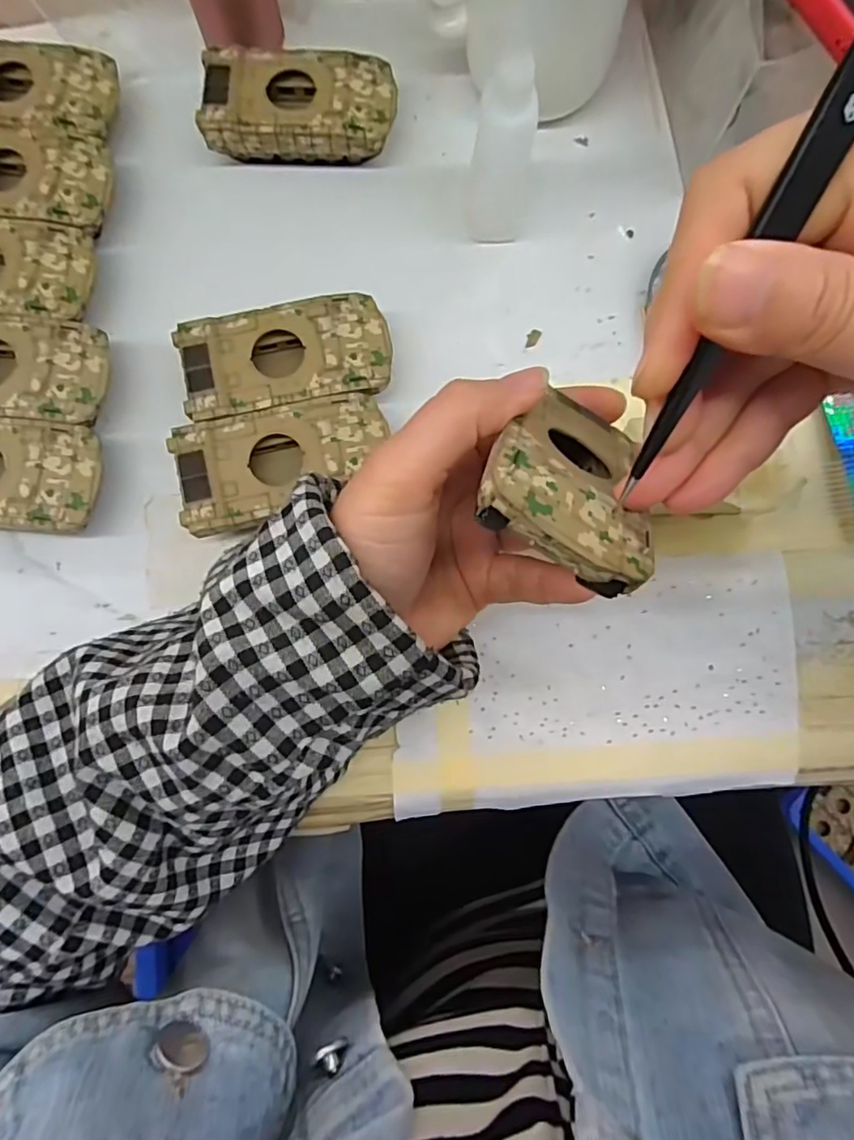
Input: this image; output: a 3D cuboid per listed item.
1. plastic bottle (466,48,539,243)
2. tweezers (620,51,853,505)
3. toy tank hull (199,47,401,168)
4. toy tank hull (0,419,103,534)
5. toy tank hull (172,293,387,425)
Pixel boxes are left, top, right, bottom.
[{"bbox_3d":[0.034,-0.188,0.273,0.027,0.081,0.025,4,81,0],"label":"plastic bottle"},{"bbox_3d":[0.072,-0.070,0.118,0.009,0.004,0.126,23,125,3],"label":"tweezers"},{"bbox_3d":[-0.065,-0.239,0.307,0.094,0.028,0.050,-1,81,0],"label":"toy tank hull"},{"bbox_3d":[-0.200,-0.043,0.276,0.093,0.026,0.050,5,81,1],"label":"toy tank hull"},{"bbox_3d":[-0.066,-0.099,0.286,0.095,0.026,0.050,-11,82,-2],"label":"toy tank hull"}]

